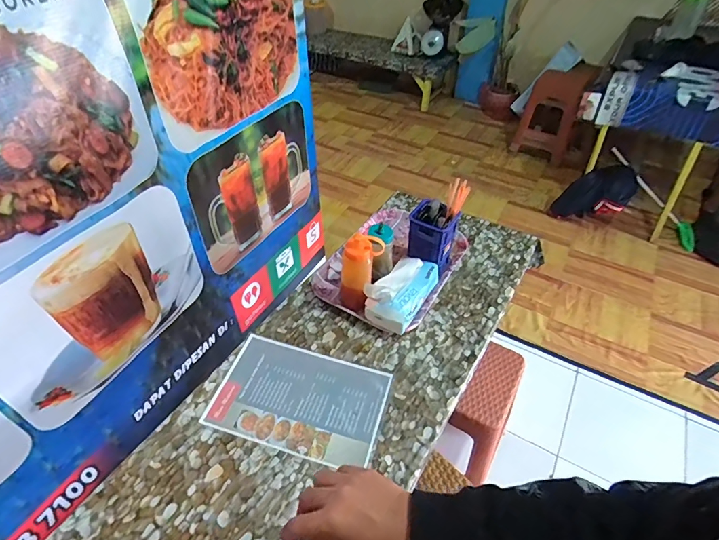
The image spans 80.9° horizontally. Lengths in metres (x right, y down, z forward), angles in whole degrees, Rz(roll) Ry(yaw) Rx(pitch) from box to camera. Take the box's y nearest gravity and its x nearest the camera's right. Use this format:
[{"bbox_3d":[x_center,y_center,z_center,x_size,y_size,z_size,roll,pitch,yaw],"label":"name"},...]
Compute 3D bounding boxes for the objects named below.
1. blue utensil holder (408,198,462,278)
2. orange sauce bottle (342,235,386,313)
[{"bbox_3d":[0.181,-0.072,1.055,0.104,0.182,0.084,23,49,21],"label":"blue utensil holder"},{"bbox_3d":[0.001,0.012,0.952,0.069,0.199,0.079,33,53,28],"label":"orange sauce bottle"}]

